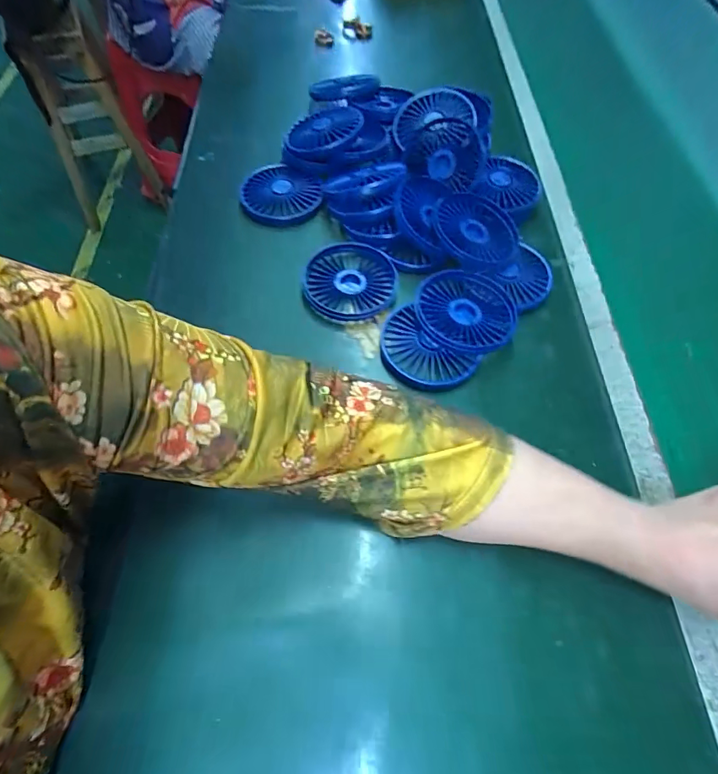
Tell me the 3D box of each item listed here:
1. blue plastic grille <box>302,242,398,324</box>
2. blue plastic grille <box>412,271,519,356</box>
[{"bbox_3d":[-0.008,-0.100,0.410,0.084,0.018,0.087,4,65,-1],"label":"blue plastic grille"},{"bbox_3d":[0.094,-0.068,0.381,0.086,0.017,0.081,1,65,-2],"label":"blue plastic grille"}]

